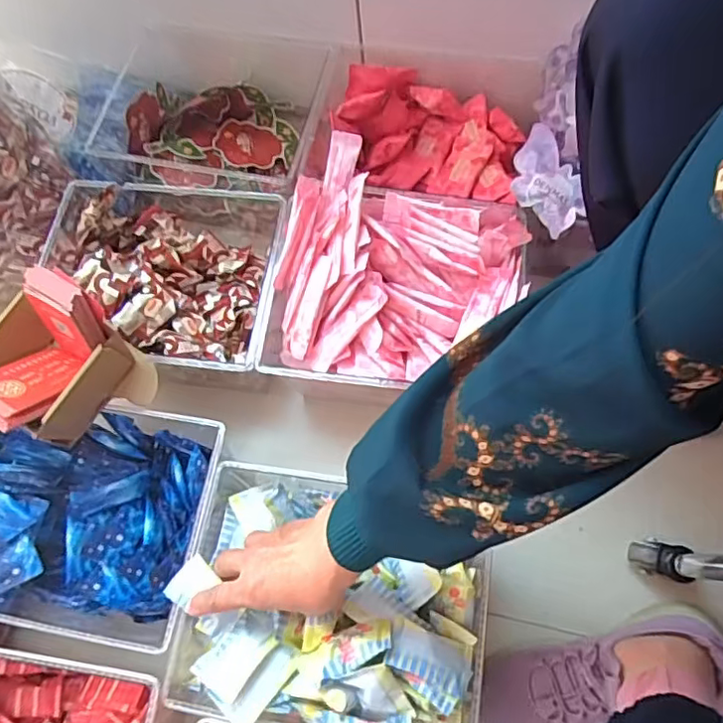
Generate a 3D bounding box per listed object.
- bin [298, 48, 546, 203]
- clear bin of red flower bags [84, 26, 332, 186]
[{"bbox_3d":[0.061,-0.267,0.704,0.257,0.093,0.193,9,67,7],"label":"bin"},{"bbox_3d":[-0.195,-0.323,0.764,0.294,0.122,0.154,9,67,7],"label":"clear bin of red flower bags"}]

